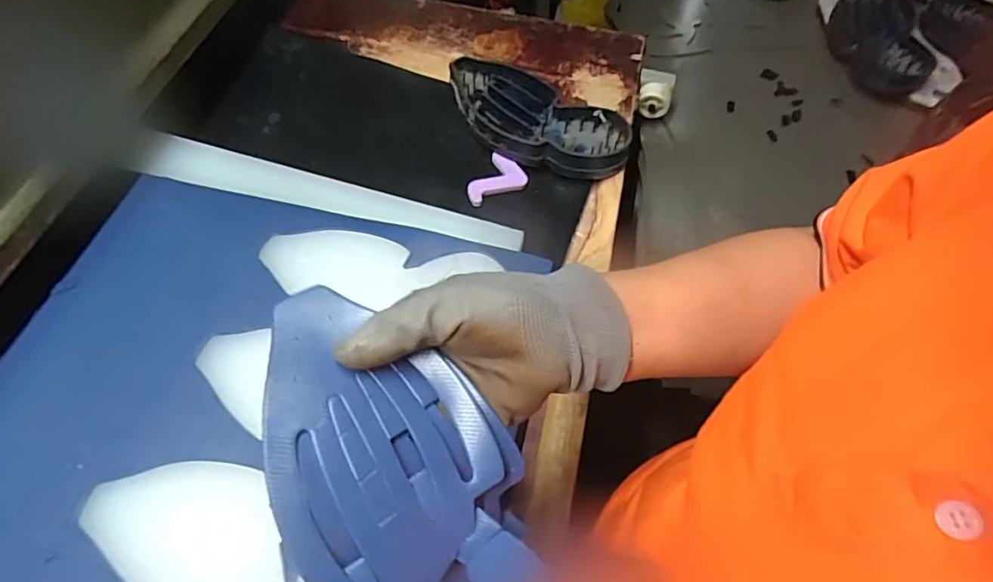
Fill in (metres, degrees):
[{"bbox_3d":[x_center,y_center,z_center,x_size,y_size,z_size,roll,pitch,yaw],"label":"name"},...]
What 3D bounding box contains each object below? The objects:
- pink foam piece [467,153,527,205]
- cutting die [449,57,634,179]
[{"bbox_3d":[-0.005,-0.121,0.595,0.063,0.016,0.052,-23,64,-15],"label":"pink foam piece"},{"bbox_3d":[0.038,-0.192,0.625,0.230,0.037,0.113,32,64,15],"label":"cutting die"}]

